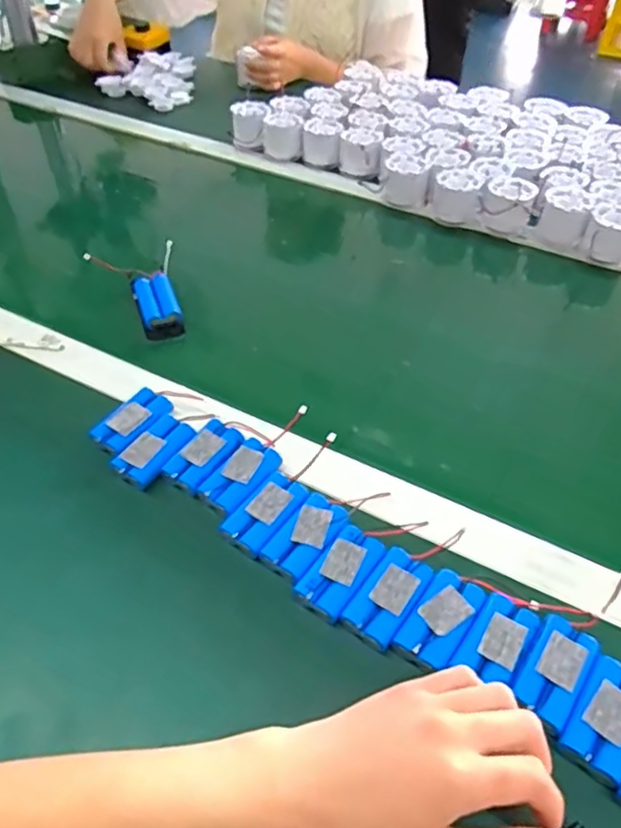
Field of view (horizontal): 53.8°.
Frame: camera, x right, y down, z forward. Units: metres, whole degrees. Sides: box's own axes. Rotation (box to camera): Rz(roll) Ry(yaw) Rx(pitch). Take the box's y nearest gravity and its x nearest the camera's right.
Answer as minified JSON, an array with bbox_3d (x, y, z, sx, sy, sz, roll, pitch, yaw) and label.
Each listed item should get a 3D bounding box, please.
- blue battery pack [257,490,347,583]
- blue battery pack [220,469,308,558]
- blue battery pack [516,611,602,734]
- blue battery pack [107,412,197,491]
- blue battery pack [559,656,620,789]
[{"bbox_3d":[-0.002,0.089,0.448,0.036,0.015,0.066,28,56,23],"label":"blue battery pack"},{"bbox_3d":[-0.033,0.075,0.461,0.036,0.018,0.067,32,58,25],"label":"blue battery pack"},{"bbox_3d":[0.154,0.163,0.386,0.033,0.019,0.067,29,57,24],"label":"blue battery pack"},{"bbox_3d":[-0.126,0.031,0.501,0.039,0.021,0.065,27,56,22],"label":"blue battery pack"},{"bbox_3d":[0.178,0.182,0.368,0.035,0.017,0.068,31,57,25],"label":"blue battery pack"}]

